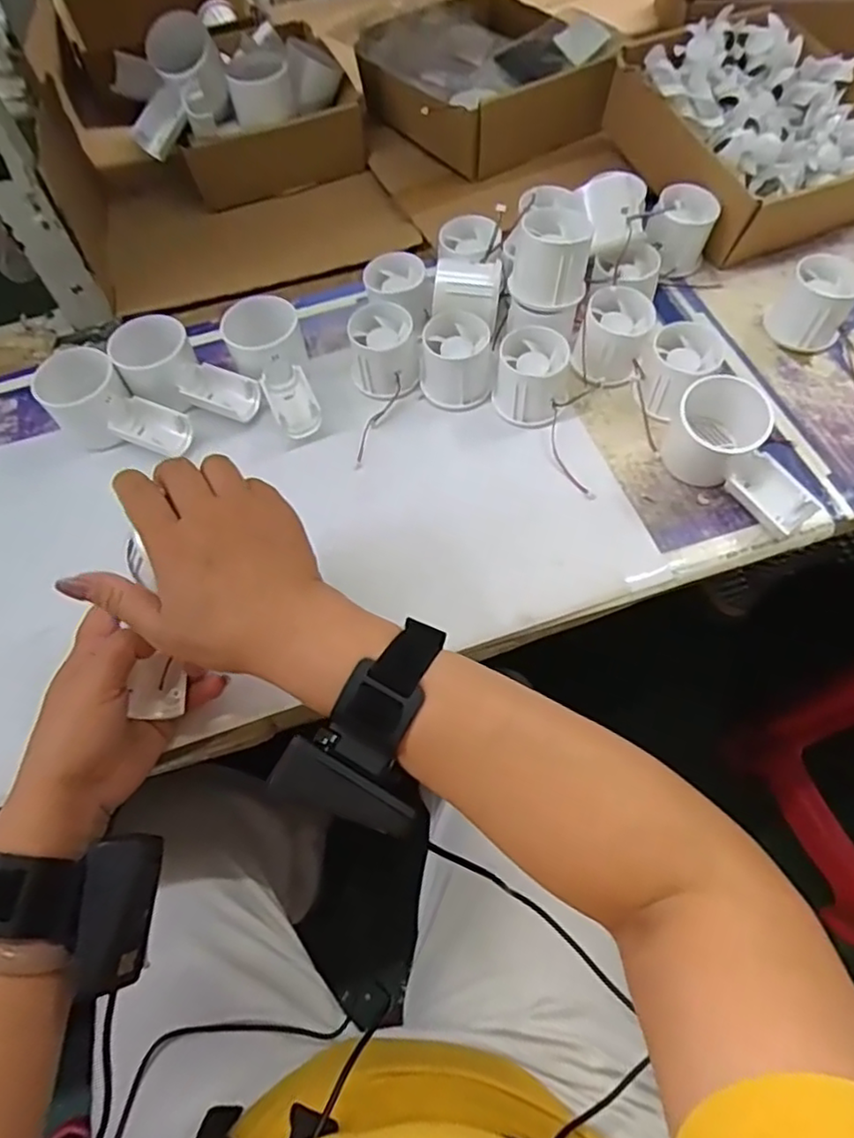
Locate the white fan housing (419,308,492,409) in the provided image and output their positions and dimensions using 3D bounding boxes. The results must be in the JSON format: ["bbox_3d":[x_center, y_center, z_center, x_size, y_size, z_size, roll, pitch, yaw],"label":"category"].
[{"bbox_3d":[0.022,-0.164,0.509,0.053,0.049,0.060,0,61,3],"label":"white fan housing"}]

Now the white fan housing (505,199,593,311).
[{"bbox_3d":[0.092,-0.229,0.481,0.053,0.047,0.059,14,63,11],"label":"white fan housing"}]

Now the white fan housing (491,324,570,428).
[{"bbox_3d":[0.079,-0.145,0.494,0.055,0.049,0.057,9,62,8],"label":"white fan housing"}]

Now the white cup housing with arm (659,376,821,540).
[{"bbox_3d":[0.218,-0.078,0.441,0.053,0.060,0.114,-41,66,-18],"label":"white cup housing with arm"}]

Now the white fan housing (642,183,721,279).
[{"bbox_3d":[0.214,-0.287,0.554,0.054,0.054,0.048,19,64,13],"label":"white fan housing"}]

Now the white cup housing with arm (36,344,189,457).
[{"bbox_3d":[-0.239,-0.121,0.497,0.111,0.050,0.056,28,66,18],"label":"white cup housing with arm"}]

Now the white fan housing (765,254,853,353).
[{"bbox_3d":[0.305,-0.210,0.513,0.054,0.050,0.050,28,66,18],"label":"white fan housing"}]

